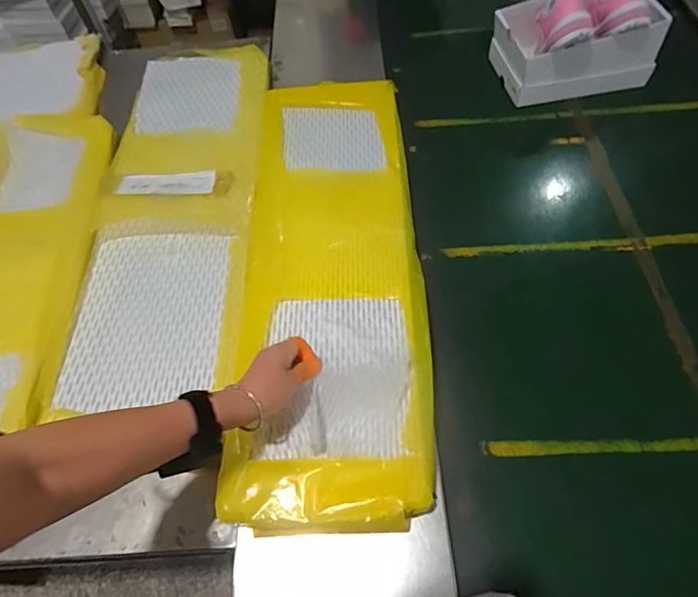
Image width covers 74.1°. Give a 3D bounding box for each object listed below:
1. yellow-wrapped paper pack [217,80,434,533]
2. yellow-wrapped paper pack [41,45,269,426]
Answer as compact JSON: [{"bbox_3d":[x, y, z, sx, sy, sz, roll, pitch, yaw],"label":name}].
[{"bbox_3d":[-0.033,-0.084,0.756,0.267,0.054,0.833,-1,57,-1],"label":"yellow-wrapped paper pack"},{"bbox_3d":[-0.319,-0.213,0.881,0.285,0.049,0.886,-4,58,1],"label":"yellow-wrapped paper pack"}]

